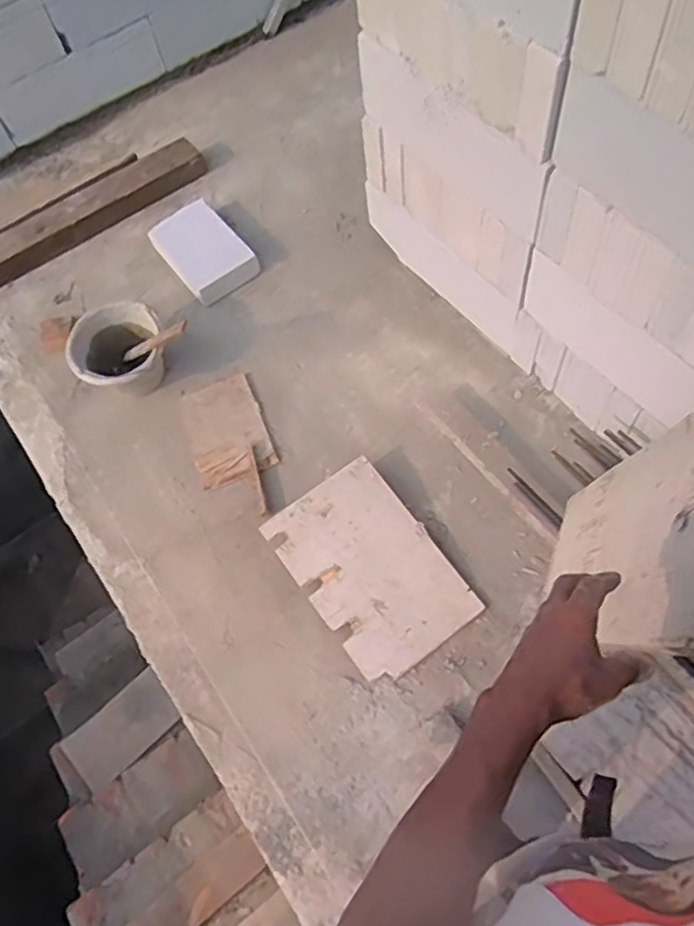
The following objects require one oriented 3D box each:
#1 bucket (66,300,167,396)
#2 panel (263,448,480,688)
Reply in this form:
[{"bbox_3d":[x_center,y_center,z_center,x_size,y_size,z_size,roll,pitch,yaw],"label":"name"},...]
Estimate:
[{"bbox_3d":[-0.608,-0.280,1.878,0.244,0.202,0.259,-2,62,3],"label":"bucket"},{"bbox_3d":[0.053,0.234,1.560,0.302,0.022,0.454,-35,72,-10],"label":"panel"}]

